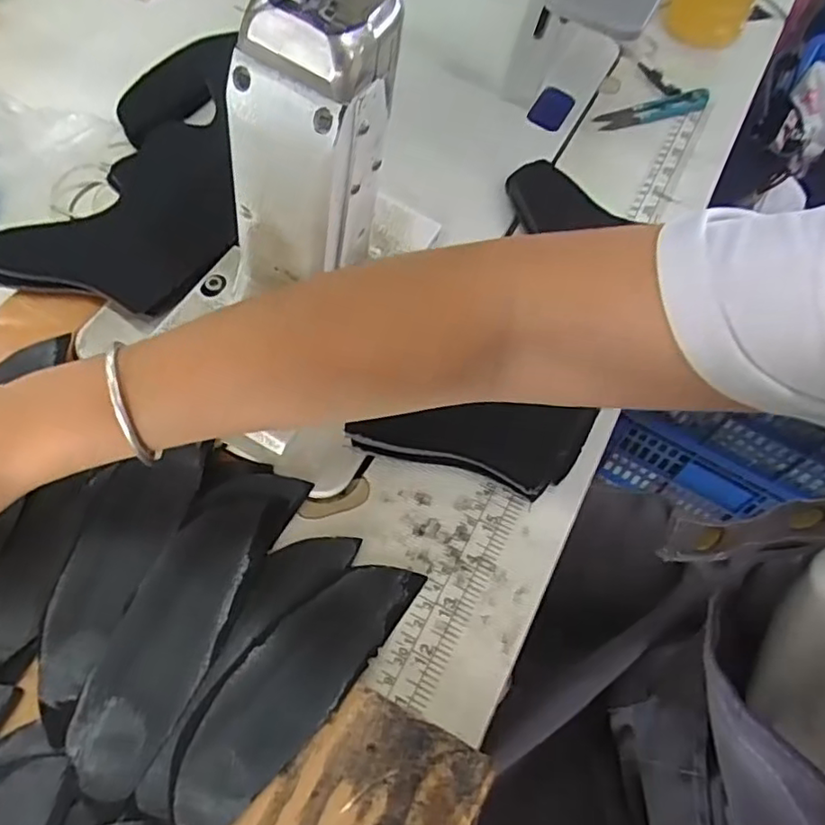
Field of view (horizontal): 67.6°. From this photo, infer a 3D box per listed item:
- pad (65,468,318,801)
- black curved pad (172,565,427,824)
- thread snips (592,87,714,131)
[{"bbox_3d":[-0.107,0.091,0.293,0.046,0.009,0.155,23,61,10],"label":"pad"},{"bbox_3d":[-0.053,0.121,0.284,0.044,0.006,0.136,32,63,15],"label":"black curved pad"},{"bbox_3d":[0.204,-0.256,0.520,0.107,0.012,0.023,-17,62,-13],"label":"thread snips"}]

